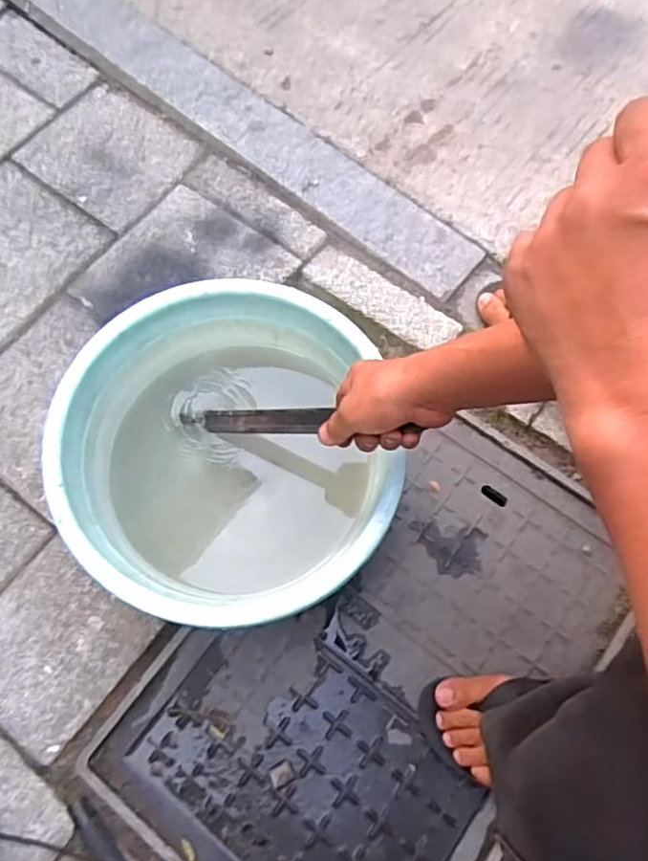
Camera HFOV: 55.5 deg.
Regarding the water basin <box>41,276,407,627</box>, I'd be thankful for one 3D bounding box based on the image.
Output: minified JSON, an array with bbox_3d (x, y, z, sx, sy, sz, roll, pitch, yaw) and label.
[{"bbox_3d":[-0.115,0.035,0.722,0.346,0.161,0.371,-9,71,-4],"label":"water basin"}]

